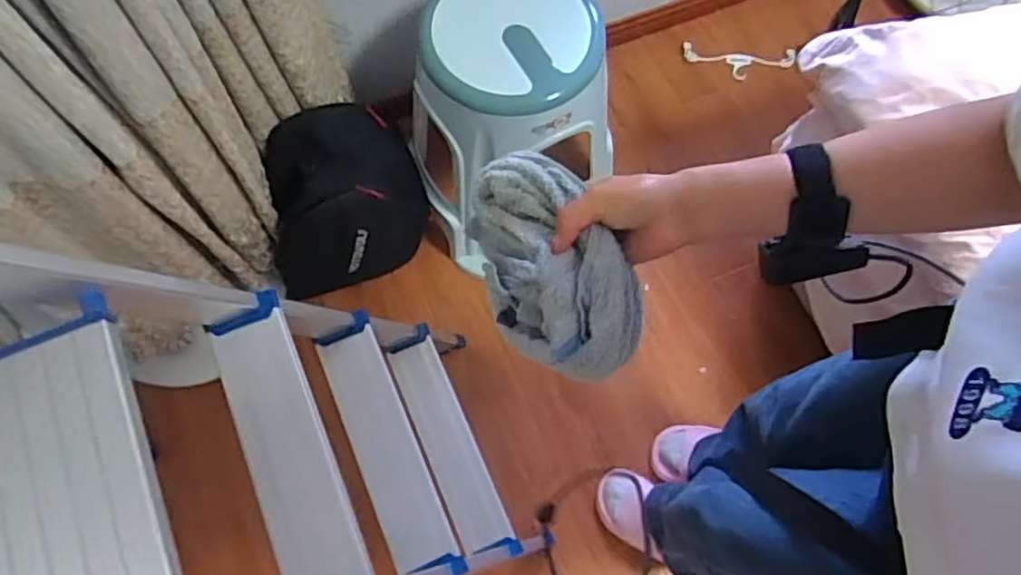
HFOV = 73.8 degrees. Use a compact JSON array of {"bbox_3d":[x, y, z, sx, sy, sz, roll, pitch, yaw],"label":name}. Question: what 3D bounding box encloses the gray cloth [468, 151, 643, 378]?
[{"bbox_3d":[0.032,-0.009,0.534,0.092,0.111,0.170,-26,72,-10],"label":"gray cloth"}]

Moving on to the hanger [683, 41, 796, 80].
[{"bbox_3d":[0.560,-0.552,1.659,0.275,0.031,0.081,4,69,1],"label":"hanger"}]

